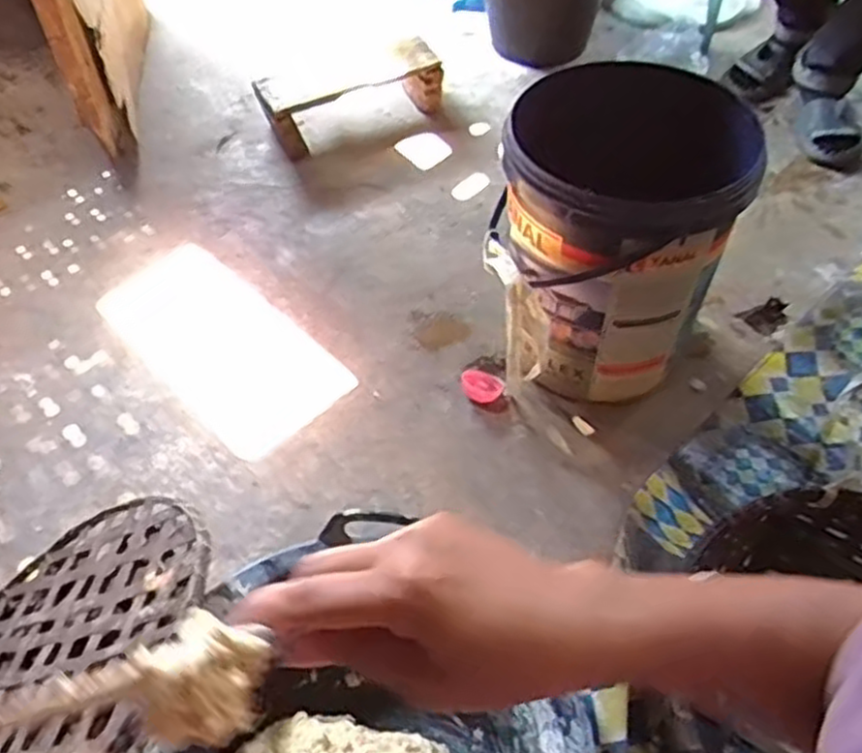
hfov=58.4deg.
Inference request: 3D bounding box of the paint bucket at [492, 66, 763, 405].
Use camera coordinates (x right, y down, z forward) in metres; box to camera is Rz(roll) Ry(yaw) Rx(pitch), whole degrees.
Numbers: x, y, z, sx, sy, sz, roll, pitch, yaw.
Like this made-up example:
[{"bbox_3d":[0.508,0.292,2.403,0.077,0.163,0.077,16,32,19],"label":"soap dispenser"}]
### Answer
[{"bbox_3d":[0.230,-0.170,1.022,0.285,0.423,0.285,-1,50,1],"label":"paint bucket"}]

